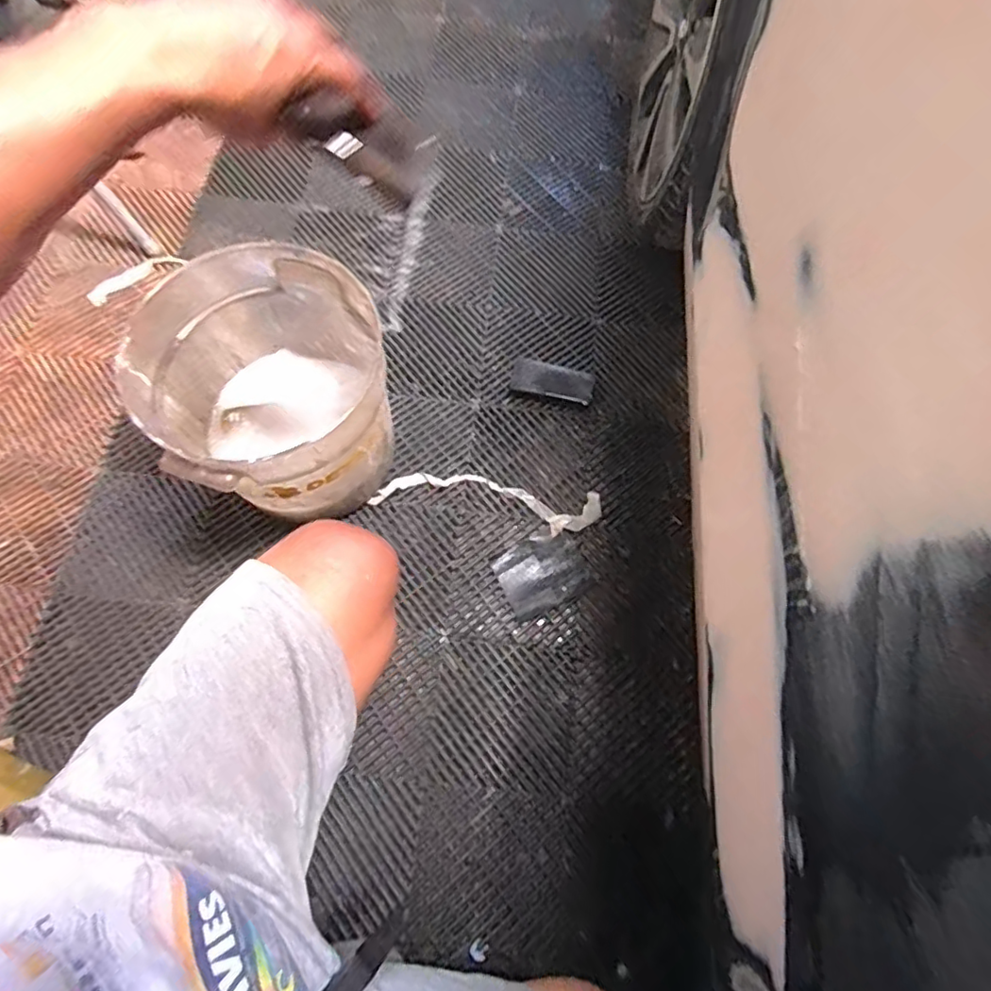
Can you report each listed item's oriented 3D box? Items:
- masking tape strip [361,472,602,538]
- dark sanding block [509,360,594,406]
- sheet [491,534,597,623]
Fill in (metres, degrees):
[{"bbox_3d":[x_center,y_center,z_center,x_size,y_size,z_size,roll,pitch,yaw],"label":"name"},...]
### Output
[{"bbox_3d":[-0.012,0.007,0.968,0.366,0.011,0.077,8,63,-1],"label":"masking tape strip"},{"bbox_3d":[0.103,-0.205,1.055,0.142,0.011,0.066,13,70,5],"label":"dark sanding block"},{"bbox_3d":[0.076,0.124,0.934,0.136,0.006,0.111,-26,72,-9],"label":"sheet"}]

